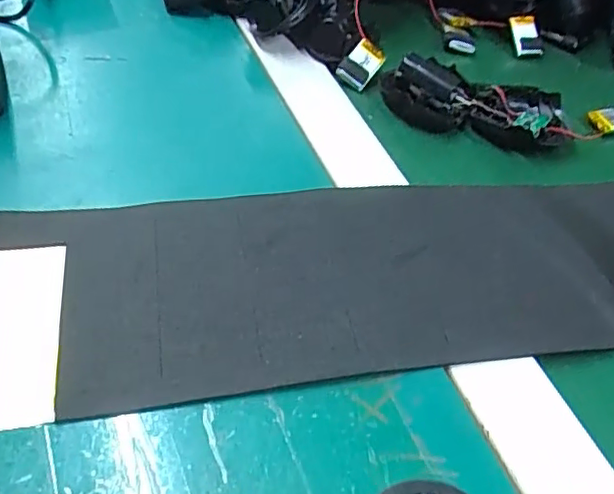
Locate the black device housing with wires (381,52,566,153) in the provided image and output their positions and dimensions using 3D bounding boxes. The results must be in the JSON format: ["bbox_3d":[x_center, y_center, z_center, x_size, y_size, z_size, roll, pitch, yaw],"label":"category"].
[{"bbox_3d":[0.105,-0.092,0.370,0.111,0.022,0.050,11,49,3],"label":"black device housing with wires"}]

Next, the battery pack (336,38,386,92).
[{"bbox_3d":[0.036,-0.122,0.396,0.022,0.008,0.032,37,77,-10],"label":"battery pack"}]

